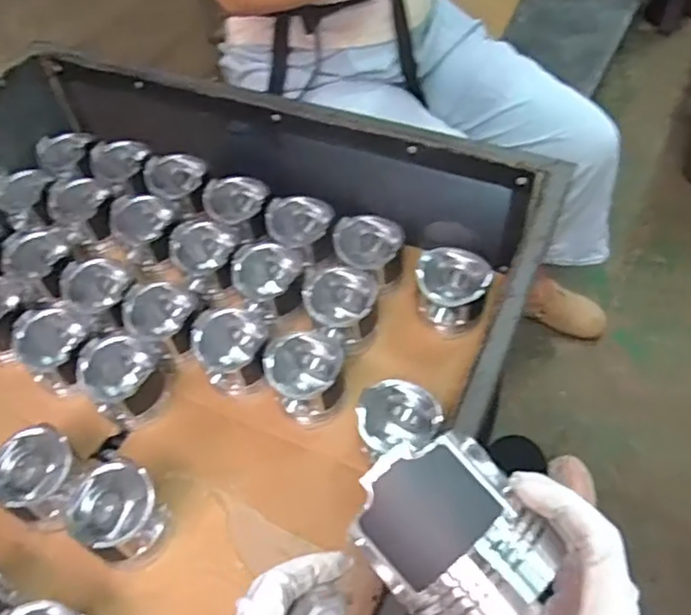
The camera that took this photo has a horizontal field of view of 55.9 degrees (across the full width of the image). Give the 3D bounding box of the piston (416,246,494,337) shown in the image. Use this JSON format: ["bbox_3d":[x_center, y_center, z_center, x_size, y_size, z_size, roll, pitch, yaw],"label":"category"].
[{"bbox_3d":[0.128,-0.013,0.789,0.084,0.088,0.086,6,56,8],"label":"piston"}]

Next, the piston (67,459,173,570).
[{"bbox_3d":[-0.225,0.206,0.653,0.083,0.085,0.080,-2,55,3],"label":"piston"}]

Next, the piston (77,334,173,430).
[{"bbox_3d":[-0.249,0.084,0.743,0.082,0.087,0.087,-2,55,3],"label":"piston"}]

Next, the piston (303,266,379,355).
[{"bbox_3d":[-0.003,0.010,0.786,0.086,0.079,0.090,-3,55,2],"label":"piston"}]

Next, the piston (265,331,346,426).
[{"bbox_3d":[-0.042,0.080,0.733,0.084,0.080,0.084,-2,55,3],"label":"piston"}]

